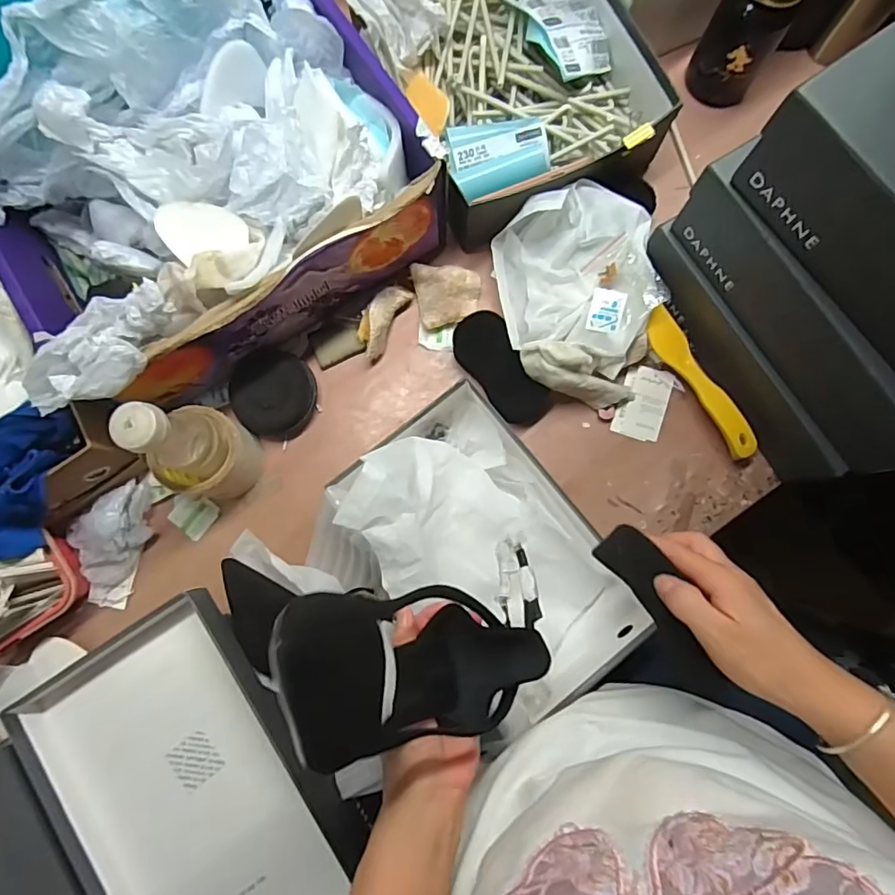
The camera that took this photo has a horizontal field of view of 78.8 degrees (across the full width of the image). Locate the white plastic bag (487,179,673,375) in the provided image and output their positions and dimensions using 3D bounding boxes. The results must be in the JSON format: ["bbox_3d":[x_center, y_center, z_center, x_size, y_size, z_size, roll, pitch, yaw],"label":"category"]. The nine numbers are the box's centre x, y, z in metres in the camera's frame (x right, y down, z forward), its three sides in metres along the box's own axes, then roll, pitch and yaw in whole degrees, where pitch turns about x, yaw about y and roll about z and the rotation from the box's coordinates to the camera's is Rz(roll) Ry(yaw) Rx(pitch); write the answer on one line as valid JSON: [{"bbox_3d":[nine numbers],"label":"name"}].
[{"bbox_3d":[0.139,-0.177,0.581,0.161,0.054,0.194,-10,82,-1],"label":"white plastic bag"}]

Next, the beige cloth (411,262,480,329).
[{"bbox_3d":[0.002,-0.174,0.617,0.073,0.026,0.067,-12,82,-1],"label":"beige cloth"}]

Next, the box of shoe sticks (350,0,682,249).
[{"bbox_3d":[0.068,-0.420,0.593,0.278,0.102,0.328,-22,82,-3],"label":"box of shoe sticks"}]

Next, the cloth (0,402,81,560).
[{"bbox_3d":[-0.400,0.028,0.510,0.084,0.042,0.148,12,82,2],"label":"cloth"}]

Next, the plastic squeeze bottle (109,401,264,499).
[{"bbox_3d":[-0.243,0.004,0.520,0.076,0.187,0.086,24,83,4],"label":"plastic squeeze bottle"}]

